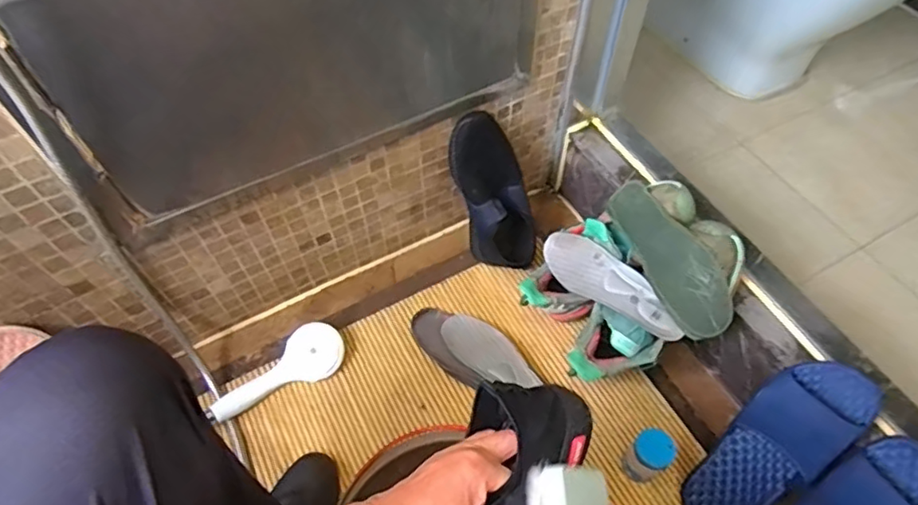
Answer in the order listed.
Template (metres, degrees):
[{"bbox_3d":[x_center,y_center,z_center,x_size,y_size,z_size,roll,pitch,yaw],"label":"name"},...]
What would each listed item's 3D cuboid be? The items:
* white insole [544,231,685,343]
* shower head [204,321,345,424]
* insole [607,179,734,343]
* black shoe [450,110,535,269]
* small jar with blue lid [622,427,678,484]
[{"bbox_3d":[0.210,0.046,0.812,0.224,0.015,0.074,39,101,31],"label":"white insole"},{"bbox_3d":[-0.274,0.179,0.871,0.208,0.036,0.080,-27,94,-15],"label":"shower head"},{"bbox_3d":[0.292,0.001,0.808,0.083,0.020,0.250,-36,52,21],"label":"insole"},{"bbox_3d":[0.058,-0.093,0.905,0.109,0.254,0.087,-29,28,-19],"label":"black shoe"},{"bbox_3d":[0.248,0.270,0.769,0.045,0.092,0.046,0,56,-1],"label":"small jar with blue lid"}]

